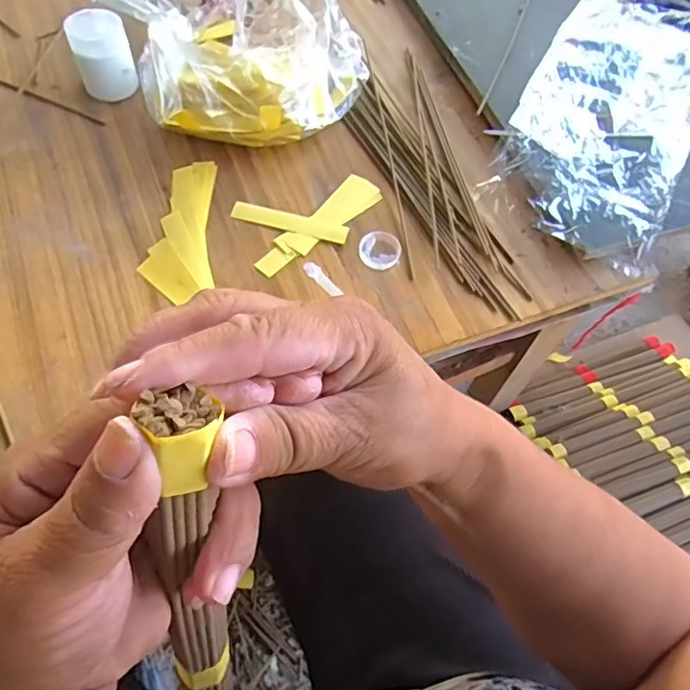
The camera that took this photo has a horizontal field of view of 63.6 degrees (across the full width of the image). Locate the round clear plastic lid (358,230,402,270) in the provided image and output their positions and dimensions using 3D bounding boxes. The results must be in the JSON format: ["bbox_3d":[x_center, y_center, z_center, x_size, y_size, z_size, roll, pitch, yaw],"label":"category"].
[{"bbox_3d":[0.033,-0.088,0.513,0.038,0.008,0.037,2,62,-3],"label":"round clear plastic lid"}]

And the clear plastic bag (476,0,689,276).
[{"bbox_3d":[0.285,-0.253,0.595,0.178,0.038,0.382,28,63,10],"label":"clear plastic bag"}]

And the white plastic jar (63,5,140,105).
[{"bbox_3d":[-0.247,-0.296,0.572,0.057,0.065,0.062,-18,65,-14],"label":"white plastic jar"}]

